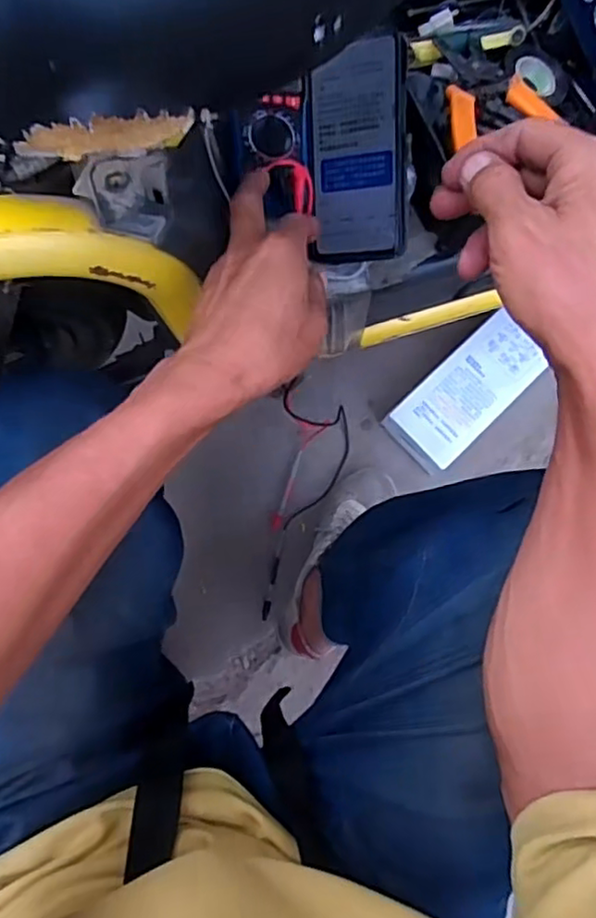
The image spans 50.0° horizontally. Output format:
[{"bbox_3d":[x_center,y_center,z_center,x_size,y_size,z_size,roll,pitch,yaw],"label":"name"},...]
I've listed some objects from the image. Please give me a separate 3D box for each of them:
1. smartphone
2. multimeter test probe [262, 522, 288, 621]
[{"bbox_3d":[0.049,-0.244,0.513,0.077,0.009,0.157,4,105,25],"label":"smartphone"},{"bbox_3d":[-0.031,0.152,0.872,0.010,0.017,0.132,13,80,-4],"label":"multimeter test probe"}]

